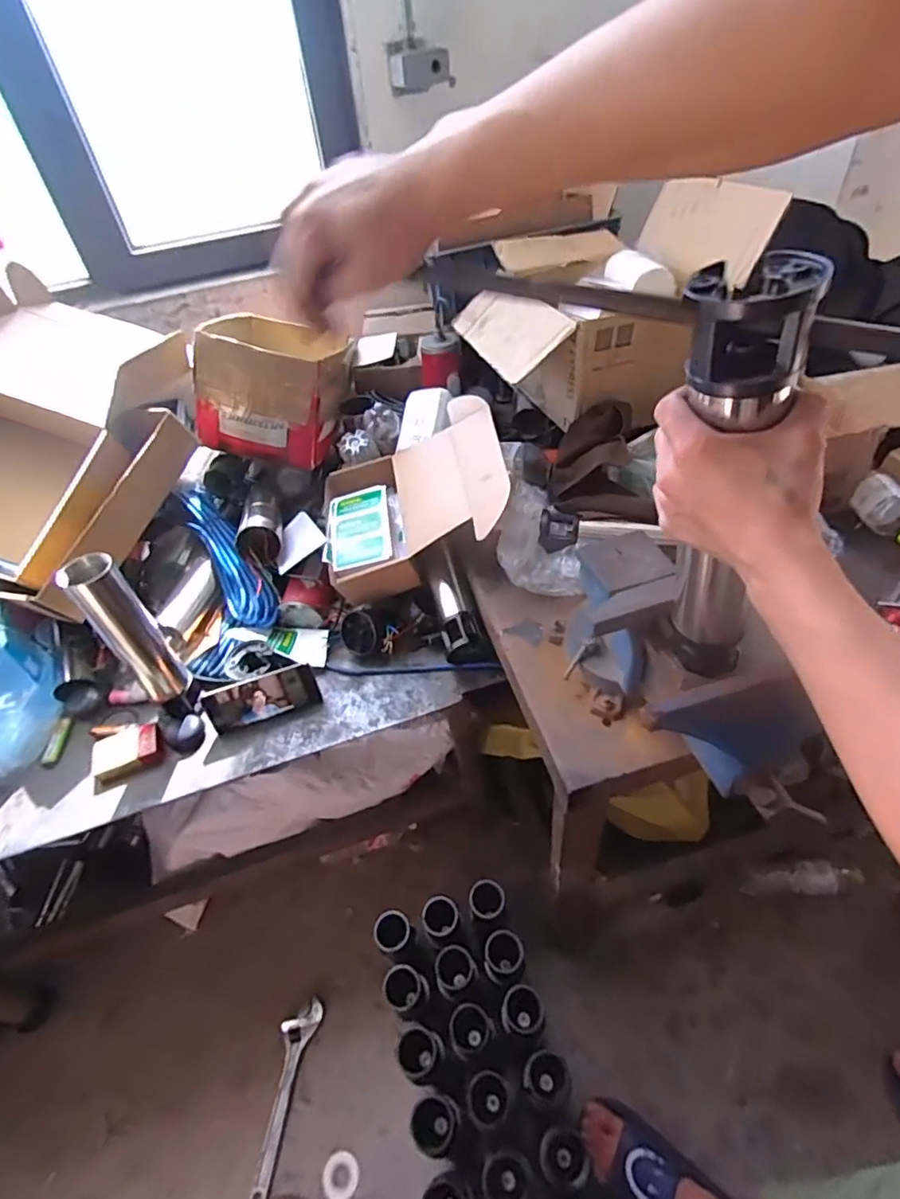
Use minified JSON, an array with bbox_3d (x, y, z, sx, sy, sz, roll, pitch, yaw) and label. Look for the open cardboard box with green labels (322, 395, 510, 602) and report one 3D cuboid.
[{"bbox_3d":[-0.066,-0.174,0.947,0.308,0.160,0.344,-5,45,2],"label":"open cardboard box with green labels"}]

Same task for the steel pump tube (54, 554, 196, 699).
[{"bbox_3d":[-0.448,0.044,0.791,0.064,0.239,0.067,-34,51,-24],"label":"steel pump tube"}]

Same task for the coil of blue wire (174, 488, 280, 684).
[{"bbox_3d":[-0.394,-0.051,0.968,0.158,0.069,0.373,-18,70,-10],"label":"coil of blue wire"}]

